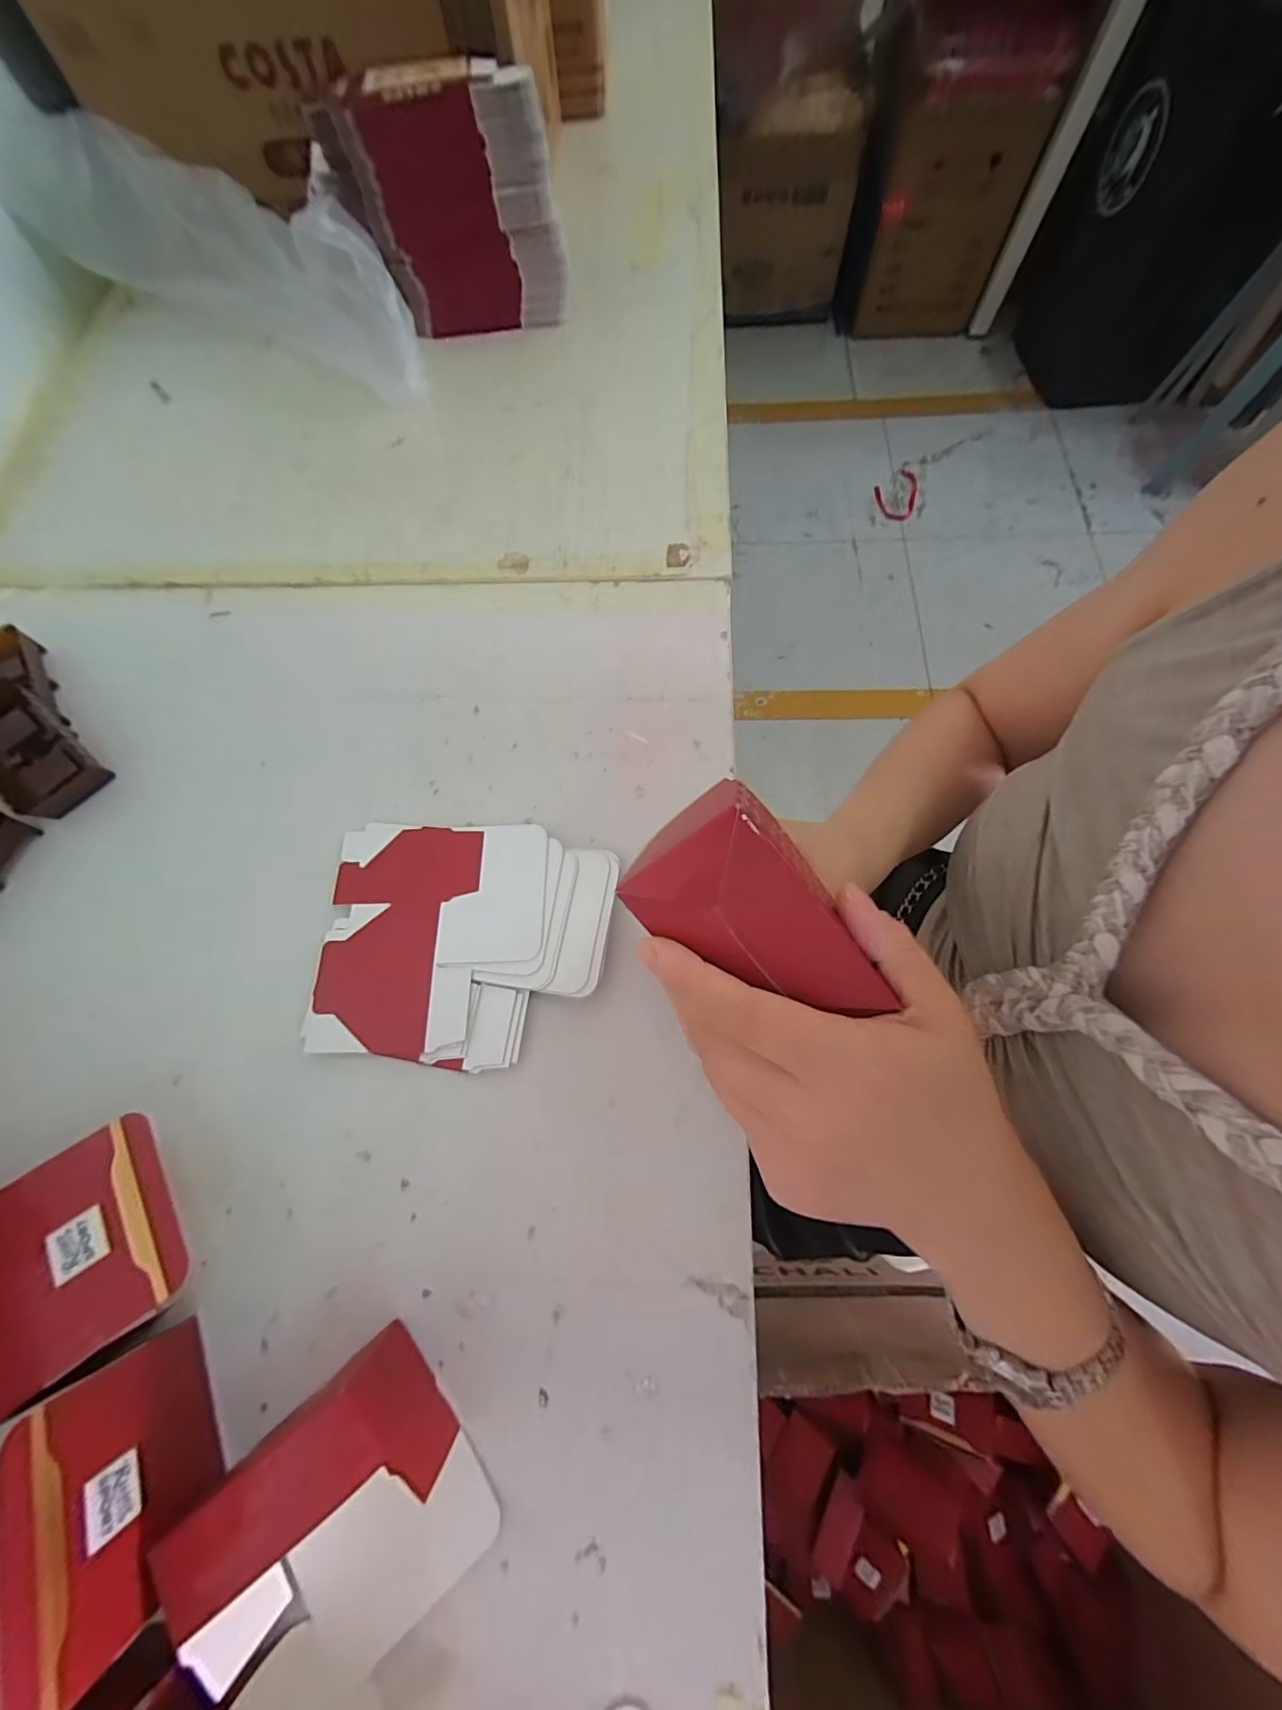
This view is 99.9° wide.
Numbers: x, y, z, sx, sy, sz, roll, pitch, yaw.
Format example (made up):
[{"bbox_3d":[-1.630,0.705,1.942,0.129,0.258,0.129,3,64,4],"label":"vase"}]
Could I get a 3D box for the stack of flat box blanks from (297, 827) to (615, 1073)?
[{"bbox_3d":[-0.118,0.055,0.352,0.185,0.010,0.153,7,72,5],"label":"stack of flat box blanks"}]

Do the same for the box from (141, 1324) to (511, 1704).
[{"bbox_3d":[-0.135,0.305,0.242,0.104,0.060,0.108,-38,74,-10],"label":"box"}]

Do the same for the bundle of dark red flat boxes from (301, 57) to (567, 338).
[{"bbox_3d":[-0.170,-0.572,0.487,0.193,0.146,0.052,0,71,3],"label":"bundle of dark red flat boxes"}]

